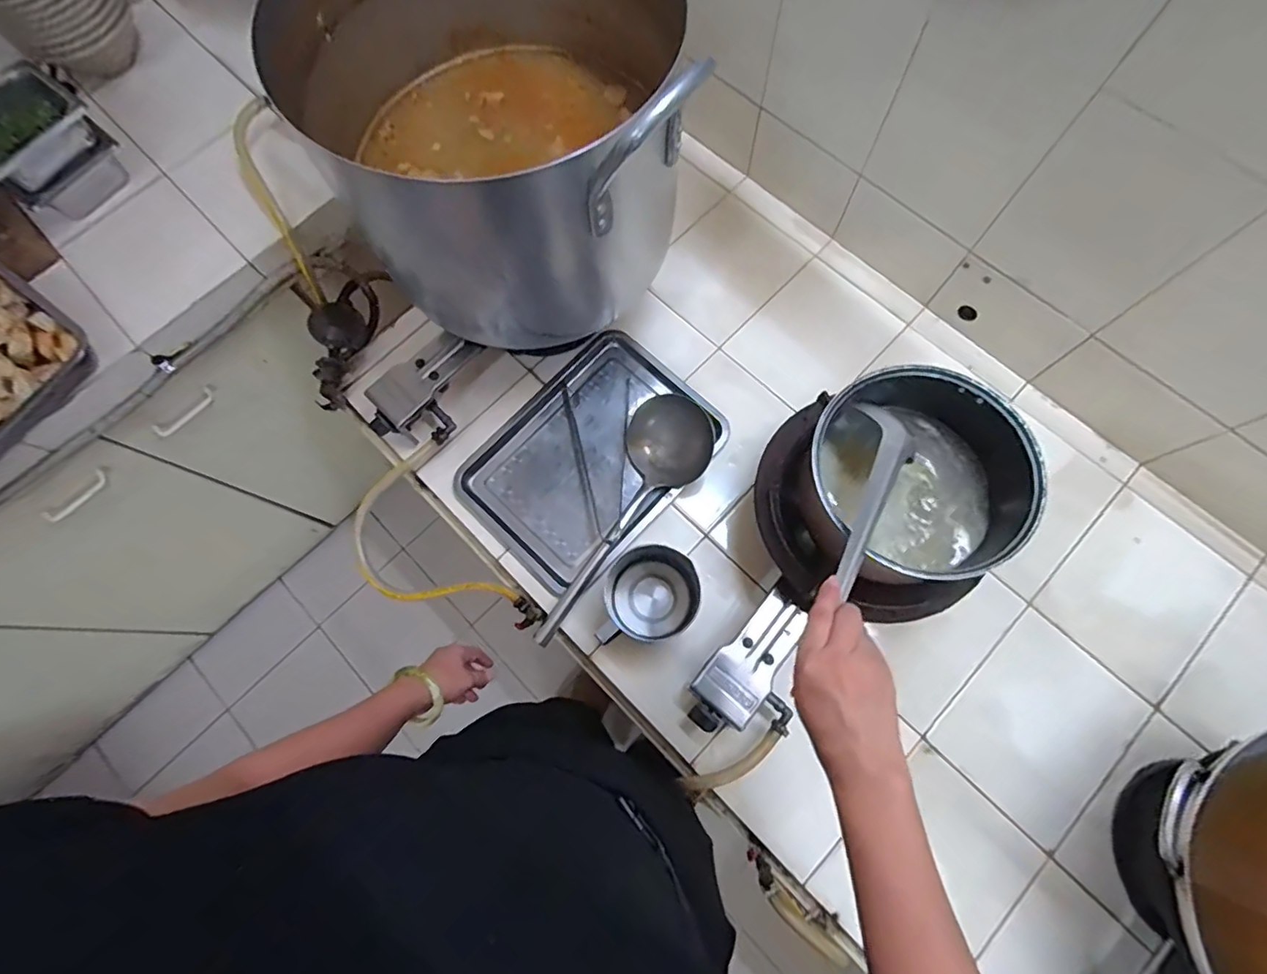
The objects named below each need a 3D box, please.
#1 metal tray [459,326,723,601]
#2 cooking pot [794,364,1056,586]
[{"bbox_3d":[-0.061,-0.050,0.878,0.275,0.027,0.380,42,79,13],"label":"metal tray"},{"bbox_3d":[0.318,-0.012,0.650,0.233,0.138,0.222,-1,74,2],"label":"cooking pot"}]

